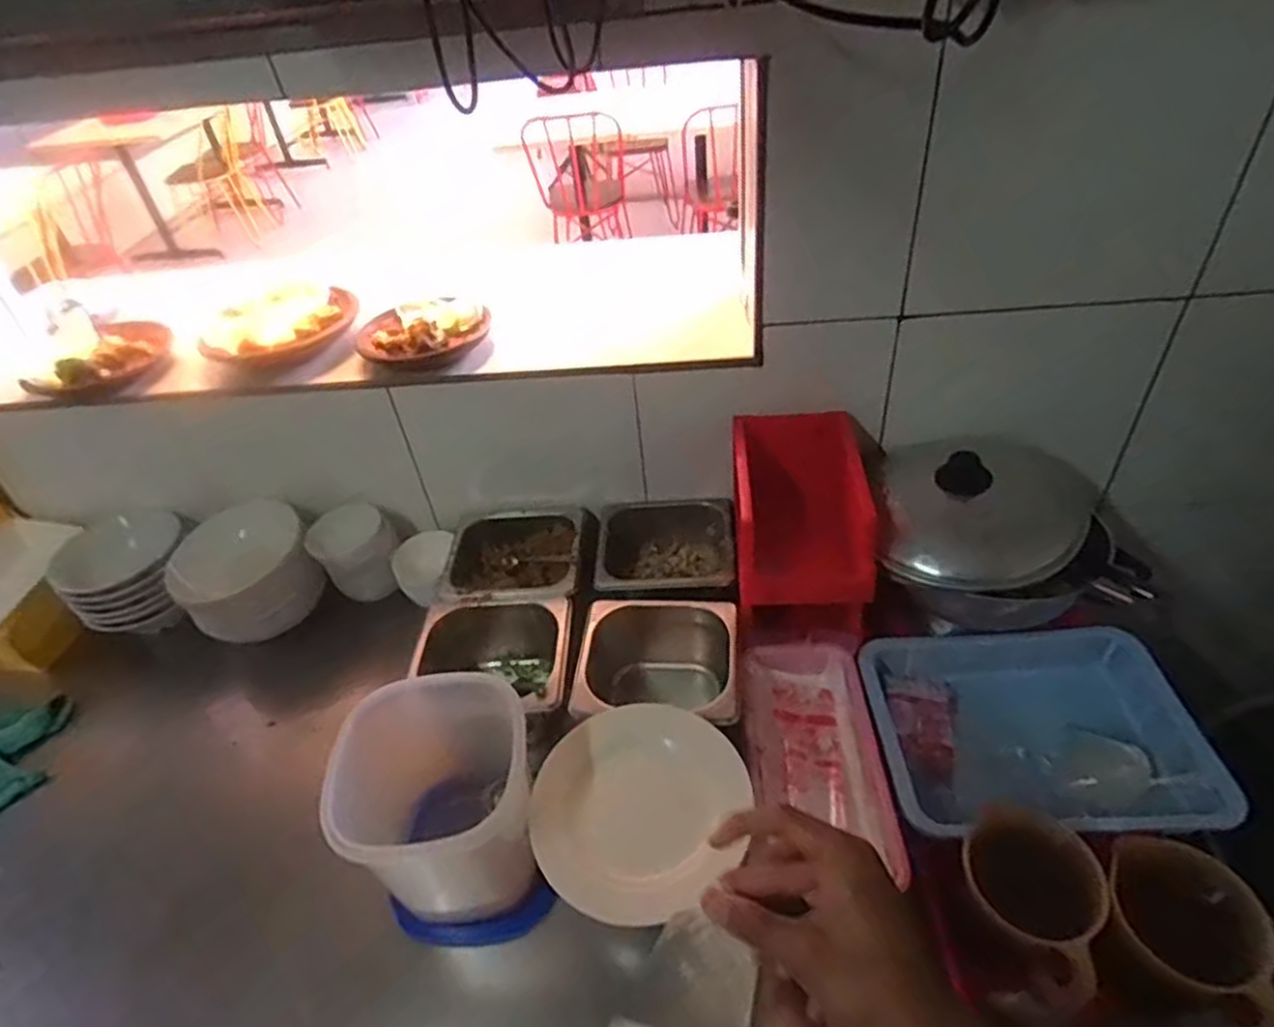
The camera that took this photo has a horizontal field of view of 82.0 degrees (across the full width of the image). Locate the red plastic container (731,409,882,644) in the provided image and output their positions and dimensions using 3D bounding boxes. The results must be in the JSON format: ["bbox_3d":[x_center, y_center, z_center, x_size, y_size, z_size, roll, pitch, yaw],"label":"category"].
[{"bbox_3d":[0.183,-0.003,0.810,0.149,0.126,0.198,3,42,10],"label":"red plastic container"}]

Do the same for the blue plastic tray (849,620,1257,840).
[{"bbox_3d":[0.393,0.220,0.749,0.295,0.076,0.232,0,41,6],"label":"blue plastic tray"}]

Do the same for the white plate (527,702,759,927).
[{"bbox_3d":[0.004,0.253,0.644,0.185,0.037,0.171,-3,41,3],"label":"white plate"}]

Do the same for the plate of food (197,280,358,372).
[{"bbox_3d":[-0.458,-0.244,0.941,0.179,0.035,0.191,-3,41,3],"label":"plate of food"}]

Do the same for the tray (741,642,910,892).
[{"bbox_3d":[0.175,0.237,0.733,0.120,0.045,0.230,-3,41,3],"label":"tray"}]

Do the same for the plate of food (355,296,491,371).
[{"bbox_3d":[-0.262,-0.223,0.903,0.148,0.048,0.136,-3,41,3],"label":"plate of food"}]

